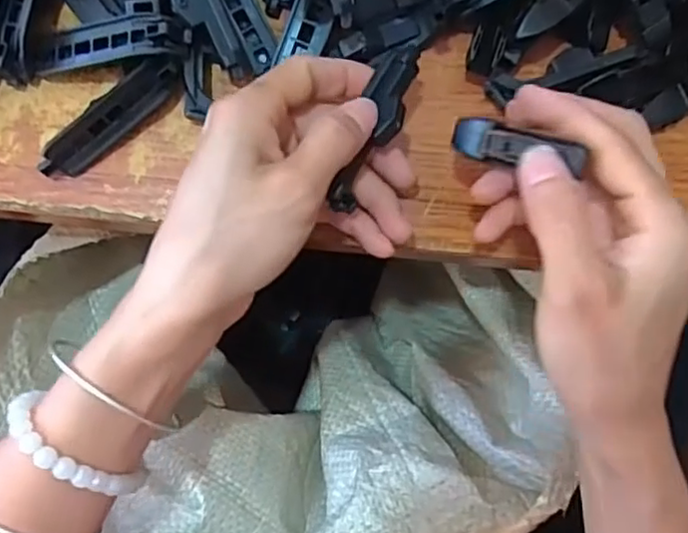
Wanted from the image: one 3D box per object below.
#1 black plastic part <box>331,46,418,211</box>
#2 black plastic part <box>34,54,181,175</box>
[{"bbox_3d":[0.014,-0.058,0.260,0.017,0.010,0.072,23,77,-2],"label":"black plastic part"},{"bbox_3d":[-0.101,-0.064,0.276,0.072,0.016,0.014,-40,88,-8],"label":"black plastic part"}]

